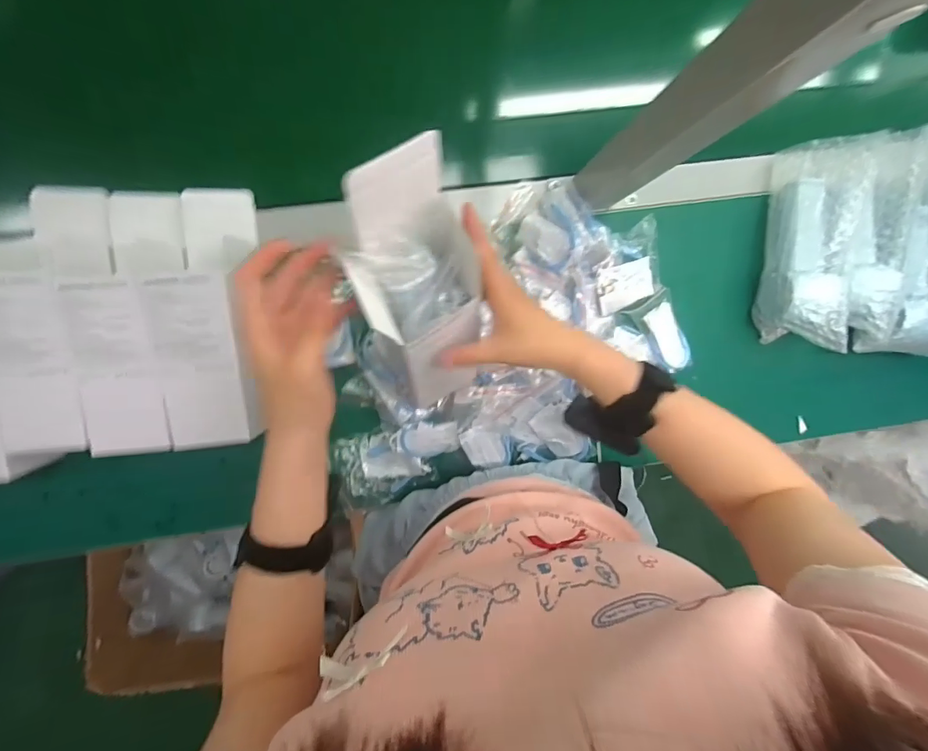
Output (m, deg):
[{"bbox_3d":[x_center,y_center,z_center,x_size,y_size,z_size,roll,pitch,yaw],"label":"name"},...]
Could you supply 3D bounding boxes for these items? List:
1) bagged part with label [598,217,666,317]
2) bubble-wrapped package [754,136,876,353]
[{"bbox_3d":[0.178,-0.115,0.488,0.090,0.029,0.080,-23,99,-1],"label":"bagged part with label"},{"bbox_3d":[0.360,-0.134,0.470,0.057,0.083,0.207,-1,98,-4],"label":"bubble-wrapped package"}]

